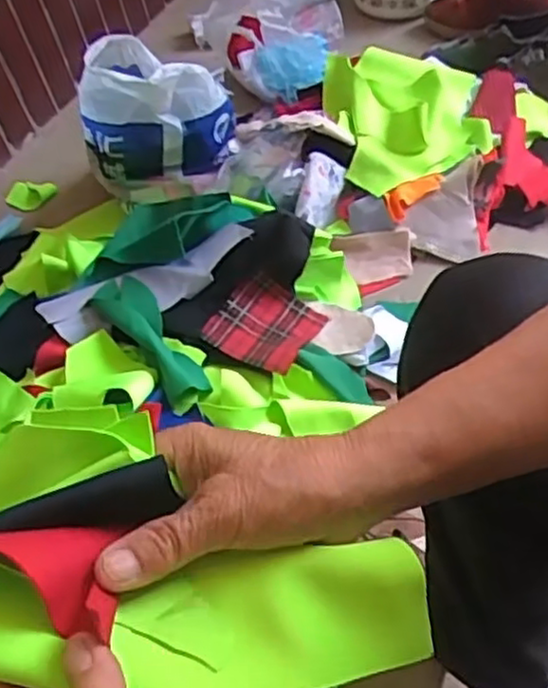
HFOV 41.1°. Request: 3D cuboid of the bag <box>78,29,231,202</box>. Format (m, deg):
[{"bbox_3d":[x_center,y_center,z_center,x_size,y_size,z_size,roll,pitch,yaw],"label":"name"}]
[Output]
[{"bbox_3d":[-0.182,-0.374,1.170,0.159,0.238,0.222,20,57,26],"label":"bag"}]

